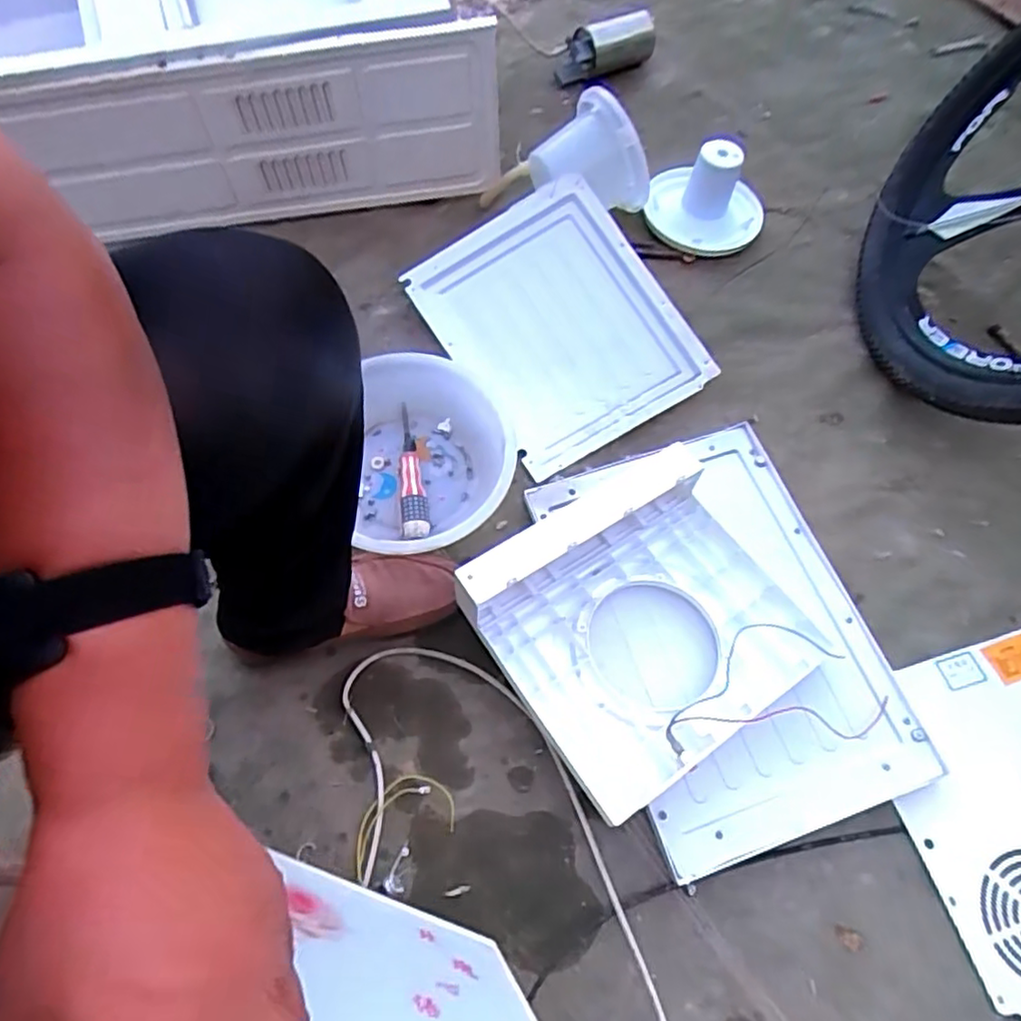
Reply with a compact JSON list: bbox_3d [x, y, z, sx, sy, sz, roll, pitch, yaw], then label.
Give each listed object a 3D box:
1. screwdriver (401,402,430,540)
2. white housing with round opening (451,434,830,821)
[{"bbox_3d":[-0.121,-0.044,0.804,0.031,0.040,0.189,-6,65,-3],"label":"screwdriver"},{"bbox_3d":[0.147,0.101,0.672,0.321,0.089,0.275,-32,69,-14],"label":"white housing with round opening"}]

